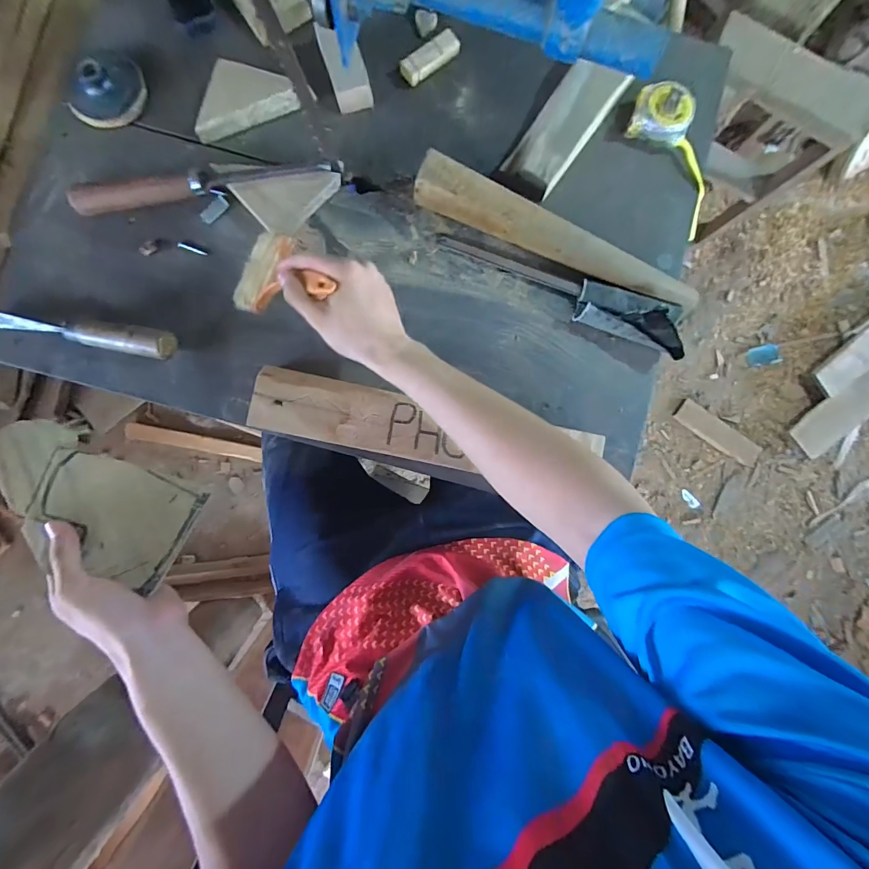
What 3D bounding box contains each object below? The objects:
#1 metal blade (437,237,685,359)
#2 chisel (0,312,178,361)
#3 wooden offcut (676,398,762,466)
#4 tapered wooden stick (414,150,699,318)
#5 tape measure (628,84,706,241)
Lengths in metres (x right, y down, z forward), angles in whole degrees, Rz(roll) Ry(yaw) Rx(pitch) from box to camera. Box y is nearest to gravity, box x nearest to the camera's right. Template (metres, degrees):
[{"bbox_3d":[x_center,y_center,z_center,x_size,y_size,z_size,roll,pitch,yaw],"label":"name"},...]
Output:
[{"bbox_3d":[0.154,-0.179,0.485,0.314,0.040,0.064,25,86,-1],"label":"metal blade"},{"bbox_3d":[-0.409,-0.119,0.454,0.218,0.024,0.031,10,86,-2],"label":"chisel"},{"bbox_3d":[0.924,-0.005,1.304,0.309,0.027,0.086,33,86,0],"label":"wooden offcut"},{"bbox_3d":[0.149,-0.230,0.476,0.358,0.041,0.048,22,86,-1],"label":"tapered wooden stick"},{"bbox_3d":[0.313,-0.353,0.513,0.071,0.036,0.184,-34,103,-4],"label":"tape measure"}]

